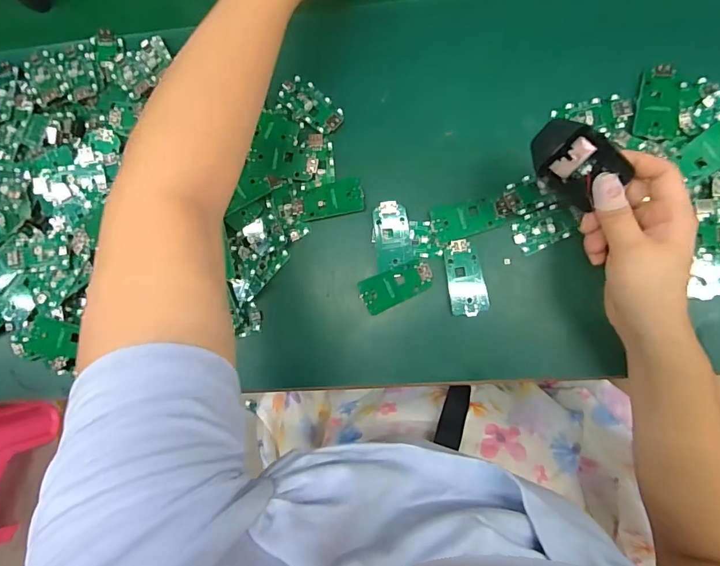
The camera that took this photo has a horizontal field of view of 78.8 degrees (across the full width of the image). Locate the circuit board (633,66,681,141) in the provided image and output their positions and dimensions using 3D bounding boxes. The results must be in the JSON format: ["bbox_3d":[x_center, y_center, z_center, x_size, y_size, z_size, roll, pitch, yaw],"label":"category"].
[{"bbox_3d":[0.247,-0.150,0.361,0.033,0.004,0.065,10,88,6],"label":"circuit board"}]

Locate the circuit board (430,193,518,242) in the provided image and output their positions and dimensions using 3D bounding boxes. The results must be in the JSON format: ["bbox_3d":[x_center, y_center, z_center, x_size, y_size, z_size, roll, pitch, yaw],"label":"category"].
[{"bbox_3d":[0.098,-0.057,0.377,0.072,0.008,0.030,-17,85,4],"label":"circuit board"}]

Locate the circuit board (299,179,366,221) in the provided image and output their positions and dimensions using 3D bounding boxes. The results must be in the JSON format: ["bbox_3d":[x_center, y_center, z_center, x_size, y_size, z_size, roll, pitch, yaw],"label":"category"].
[{"bbox_3d":[-0.025,-0.074,0.391,0.056,0.007,0.030,-10,86,5],"label":"circuit board"}]

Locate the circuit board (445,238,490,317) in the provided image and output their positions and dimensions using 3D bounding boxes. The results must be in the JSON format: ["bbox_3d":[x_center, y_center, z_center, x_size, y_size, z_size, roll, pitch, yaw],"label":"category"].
[{"bbox_3d":[0.090,-0.004,0.374,0.031,0.010,0.062,-7,86,5],"label":"circuit board"}]

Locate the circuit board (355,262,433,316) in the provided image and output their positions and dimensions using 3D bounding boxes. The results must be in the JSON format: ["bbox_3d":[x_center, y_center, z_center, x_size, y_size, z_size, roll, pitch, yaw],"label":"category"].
[{"bbox_3d":[0.032,0.003,0.379,0.063,0.007,0.029,-22,85,4],"label":"circuit board"}]

